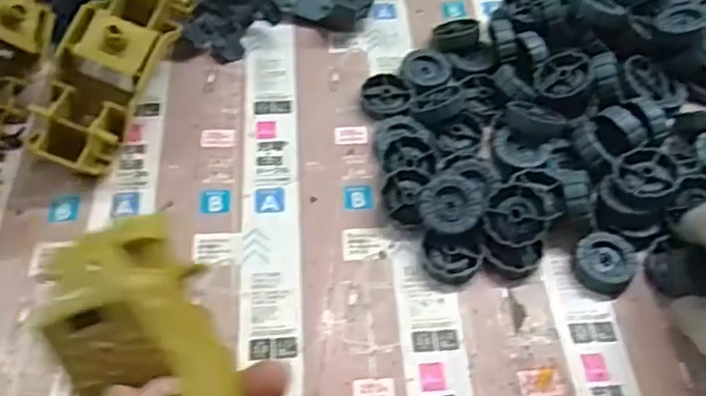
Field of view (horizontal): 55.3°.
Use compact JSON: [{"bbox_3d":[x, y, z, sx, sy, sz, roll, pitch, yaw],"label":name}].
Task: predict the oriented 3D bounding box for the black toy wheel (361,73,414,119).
[{"bbox_3d":[0.025,-0.073,0.496,0.037,0.012,0.041,-2,55,-2],"label":"black toy wheel"}]

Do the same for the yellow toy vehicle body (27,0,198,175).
[{"bbox_3d":[-0.156,-0.101,0.460,0.059,0.052,0.177,17,71,12],"label":"yellow toy vehicle body"}]

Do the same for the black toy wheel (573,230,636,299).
[{"bbox_3d":[0.157,0.040,0.421,0.036,0.013,0.038,0,55,0],"label":"black toy wheel"}]

